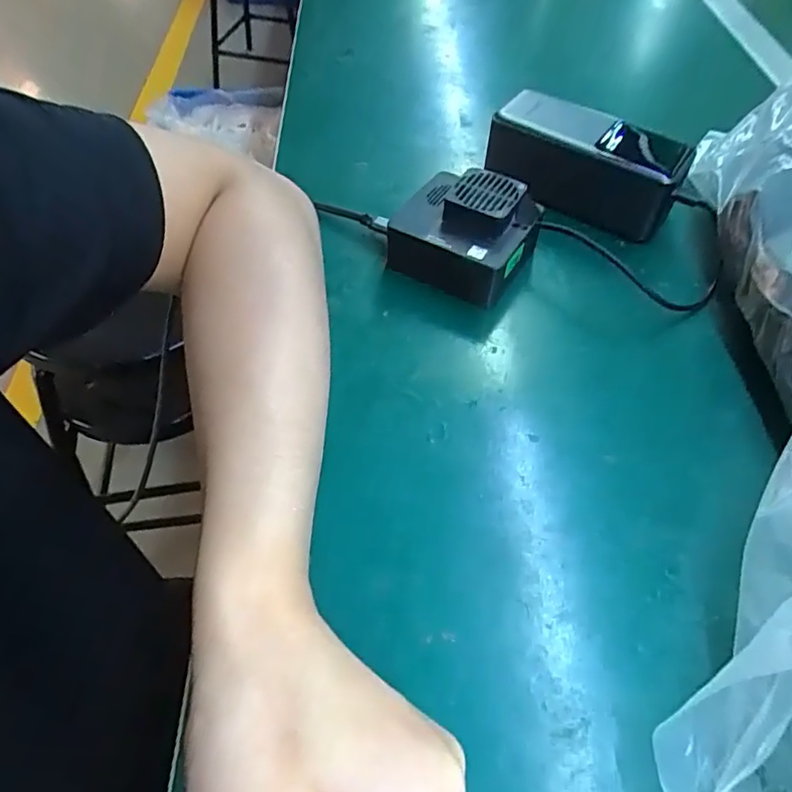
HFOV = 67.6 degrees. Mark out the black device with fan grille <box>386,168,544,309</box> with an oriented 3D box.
[{"bbox_3d":[0.042,-0.104,0.373,0.086,0.048,0.070,24,57,14],"label":"black device with fan grille"}]

